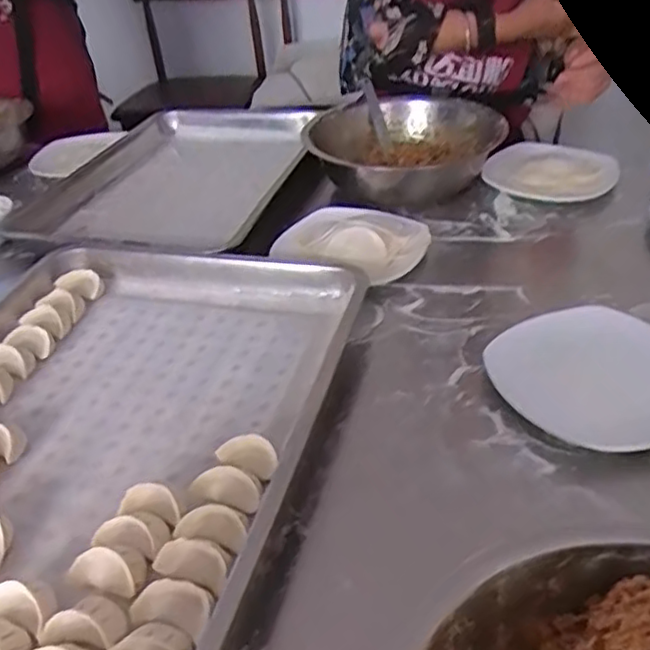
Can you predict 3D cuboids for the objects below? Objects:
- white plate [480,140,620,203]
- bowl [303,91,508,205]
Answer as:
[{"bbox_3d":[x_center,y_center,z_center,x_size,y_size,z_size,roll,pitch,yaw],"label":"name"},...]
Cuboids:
[{"bbox_3d":[0.332,-0.224,0.980,0.179,0.043,0.179,-3,35,2],"label":"white plate"},{"bbox_3d":[0.118,-0.271,1.016,0.272,0.094,0.272,-3,35,2],"label":"bowl"}]

